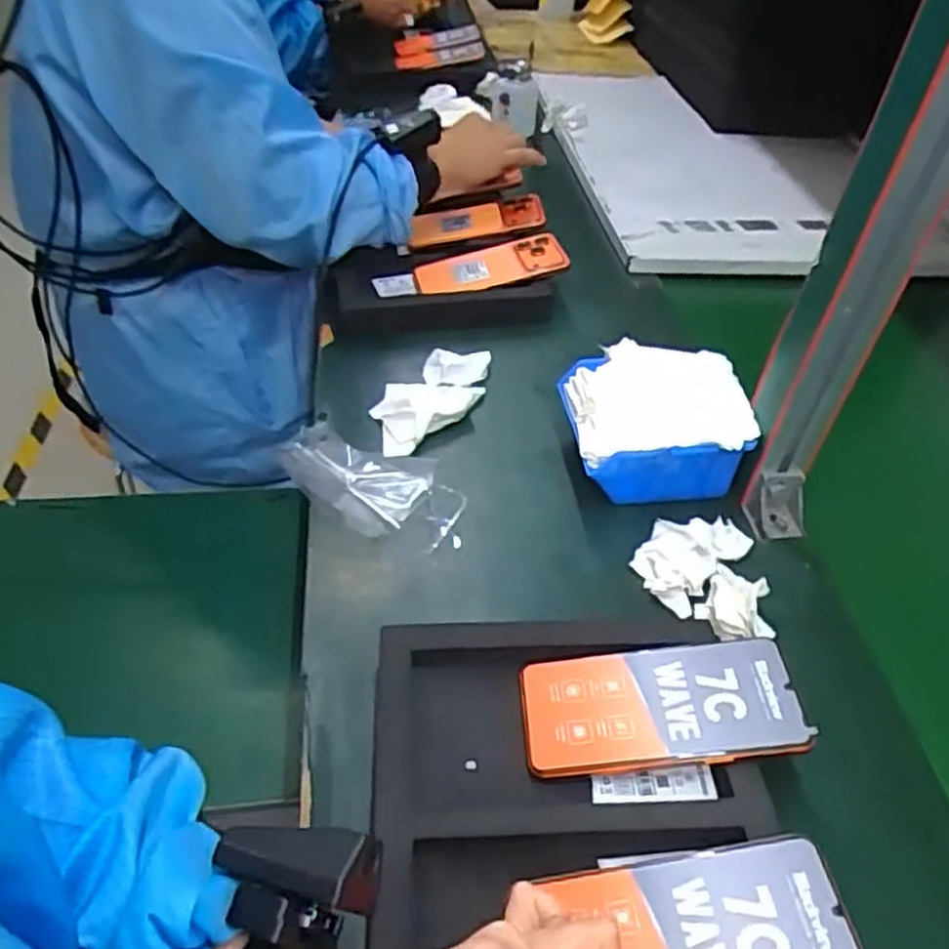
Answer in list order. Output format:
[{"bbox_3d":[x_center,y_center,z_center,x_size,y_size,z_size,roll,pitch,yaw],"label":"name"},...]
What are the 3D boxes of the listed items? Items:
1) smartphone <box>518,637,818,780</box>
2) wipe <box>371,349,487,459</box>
[{"bbox_3d":[0.112,0.141,0.469,0.162,0.007,0.076,-7,47,4],"label":"smartphone"},{"bbox_3d":[-0.038,-0.075,0.716,0.076,0.024,0.153,35,51,26],"label":"wipe"}]

